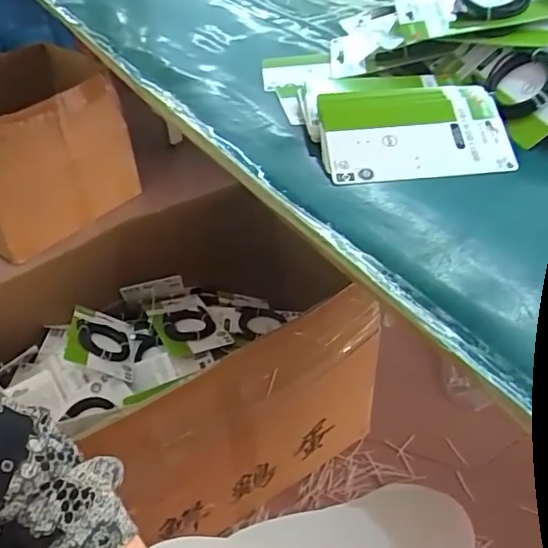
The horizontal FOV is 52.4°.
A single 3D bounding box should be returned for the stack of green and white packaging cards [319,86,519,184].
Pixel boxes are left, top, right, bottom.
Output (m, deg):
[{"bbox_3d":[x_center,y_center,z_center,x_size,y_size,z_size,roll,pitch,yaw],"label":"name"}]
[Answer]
[{"bbox_3d":[0.146,-0.153,0.593,0.188,0.036,0.133,-4,42,-1],"label":"stack of green and white packaging cards"}]

